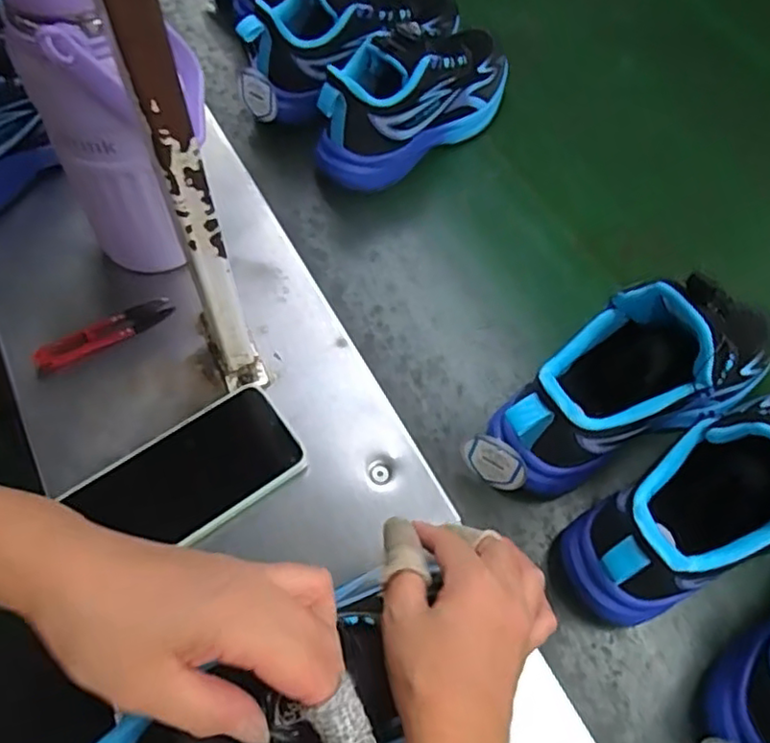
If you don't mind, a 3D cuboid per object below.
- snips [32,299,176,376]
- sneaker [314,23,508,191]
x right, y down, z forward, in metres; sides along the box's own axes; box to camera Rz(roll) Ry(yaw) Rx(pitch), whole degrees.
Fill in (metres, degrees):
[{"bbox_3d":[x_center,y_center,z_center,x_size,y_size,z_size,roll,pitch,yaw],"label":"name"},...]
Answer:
[{"bbox_3d":[-0.210,-0.030,0.479,0.102,0.009,0.026,-29,62,-20],"label":"snips"},{"bbox_3d":[0.033,-0.259,0.600,0.233,0.119,0.077,-37,65,-23],"label":"sneaker"}]

